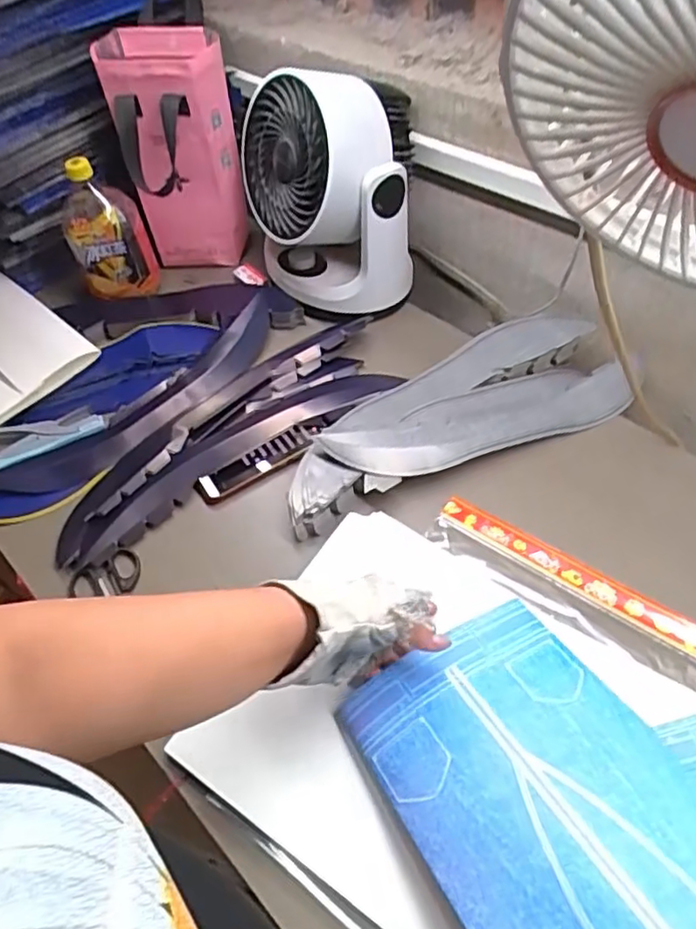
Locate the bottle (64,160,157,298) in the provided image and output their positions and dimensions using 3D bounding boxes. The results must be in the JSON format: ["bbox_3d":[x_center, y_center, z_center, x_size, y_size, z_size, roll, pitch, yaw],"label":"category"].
[{"bbox_3d":[-0.339,-0.328,0.903,0.105,0.178,0.090,-22,52,-11],"label":"bottle"}]

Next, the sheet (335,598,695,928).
[{"bbox_3d":[0.142,0.237,0.473,0.191,0.021,0.284,-27,43,-16],"label":"sheet"}]

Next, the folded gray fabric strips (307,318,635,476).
[{"bbox_3d":[0.139,-0.081,0.759,0.352,0.038,0.167,-17,52,-8],"label":"folded gray fabric strips"}]

